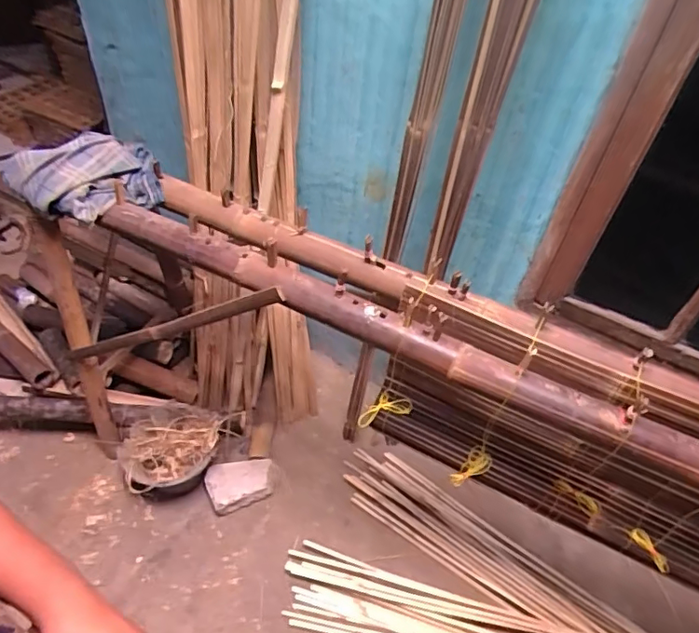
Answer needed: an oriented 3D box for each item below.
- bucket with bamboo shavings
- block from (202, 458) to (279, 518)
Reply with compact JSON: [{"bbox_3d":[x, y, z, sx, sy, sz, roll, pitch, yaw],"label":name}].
[{"bbox_3d":[-0.519,0.411,1.559,0.271,0.221,0.232,-9,48,-15],"label":"bucket with bamboo shavings"},{"bbox_3d":[-0.317,0.497,1.588,0.205,0.082,0.130,-15,50,-20],"label":"block"}]

